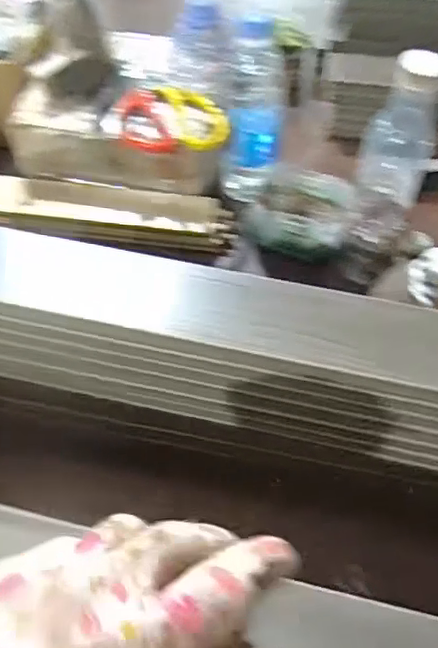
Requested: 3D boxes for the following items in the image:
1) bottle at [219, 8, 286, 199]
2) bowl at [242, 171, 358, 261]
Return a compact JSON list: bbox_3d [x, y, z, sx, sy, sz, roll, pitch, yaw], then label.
[{"bbox_3d":[0.039,-0.228,0.657,0.059,0.198,0.062,5,56,1],"label":"bottle"},{"bbox_3d":[0.096,-0.125,0.662,0.110,0.054,0.097,26,59,14],"label":"bowl"}]

